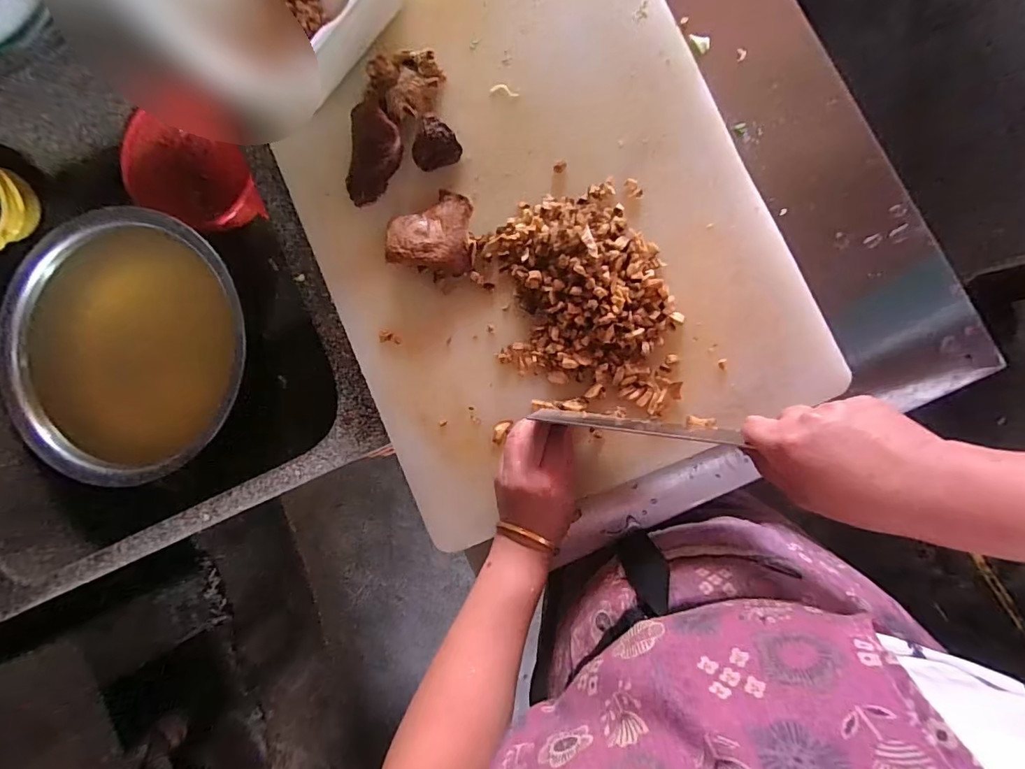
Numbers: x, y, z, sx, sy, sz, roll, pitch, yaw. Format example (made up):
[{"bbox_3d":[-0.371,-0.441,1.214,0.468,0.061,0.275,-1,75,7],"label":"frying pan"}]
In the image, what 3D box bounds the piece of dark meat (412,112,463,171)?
[{"bbox_3d":[-0.074,-0.228,0.442,0.044,0.022,0.041,0,90,7],"label":"piece of dark meat"}]

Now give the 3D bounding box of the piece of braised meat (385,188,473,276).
[{"bbox_3d":[-0.074,-0.144,0.433,0.075,0.032,0.075,8,91,7],"label":"piece of braised meat"}]

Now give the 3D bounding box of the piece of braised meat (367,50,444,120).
[{"bbox_3d":[-0.100,-0.282,0.442,0.071,0.024,0.057,-27,87,6],"label":"piece of braised meat"}]

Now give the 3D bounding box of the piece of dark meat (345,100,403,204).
[{"bbox_3d":[-0.130,-0.217,0.443,0.057,0.022,0.088,8,91,7],"label":"piece of dark meat"}]

